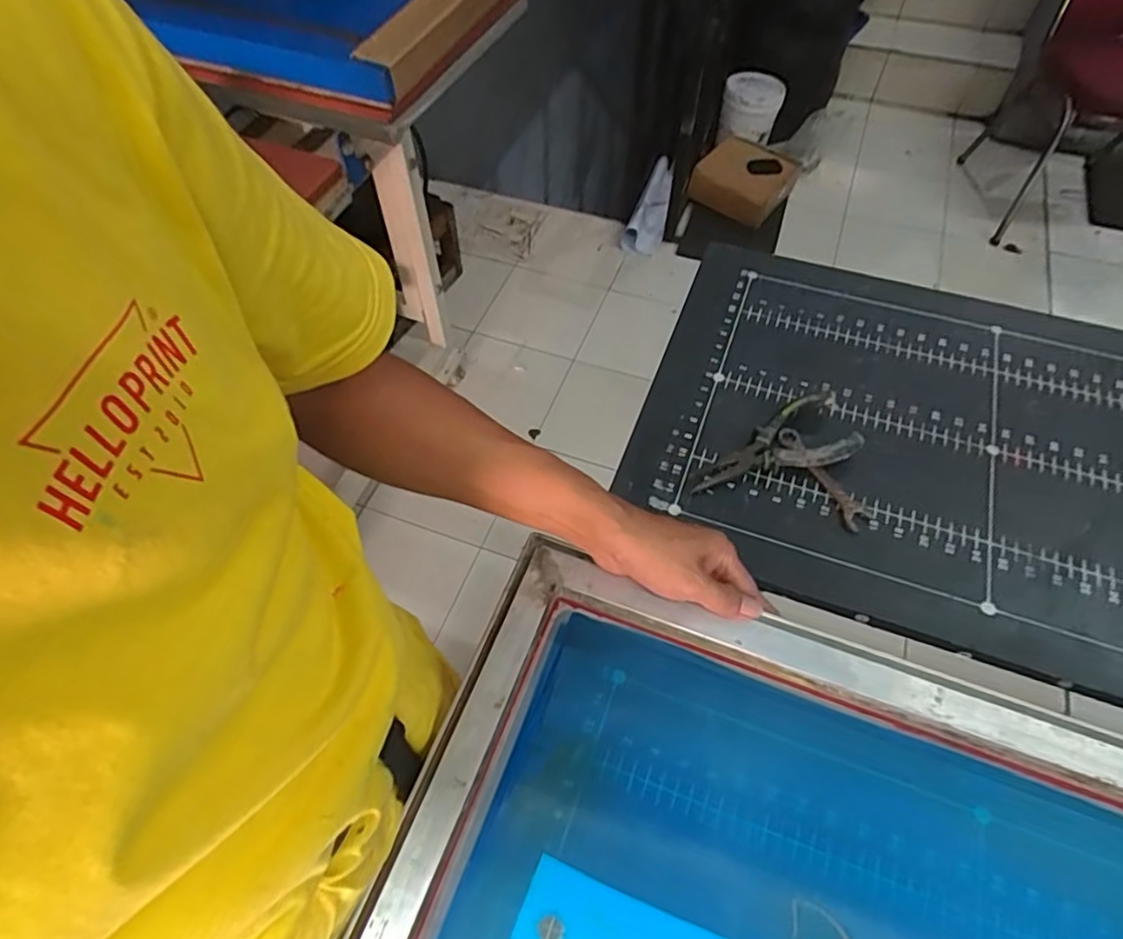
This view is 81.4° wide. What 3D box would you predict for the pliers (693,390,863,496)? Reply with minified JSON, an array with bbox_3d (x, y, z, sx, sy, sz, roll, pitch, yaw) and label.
[{"bbox_3d":[0.188,-0.016,0.569,0.152,0.023,0.062,-24,59,-14],"label":"pliers"}]

